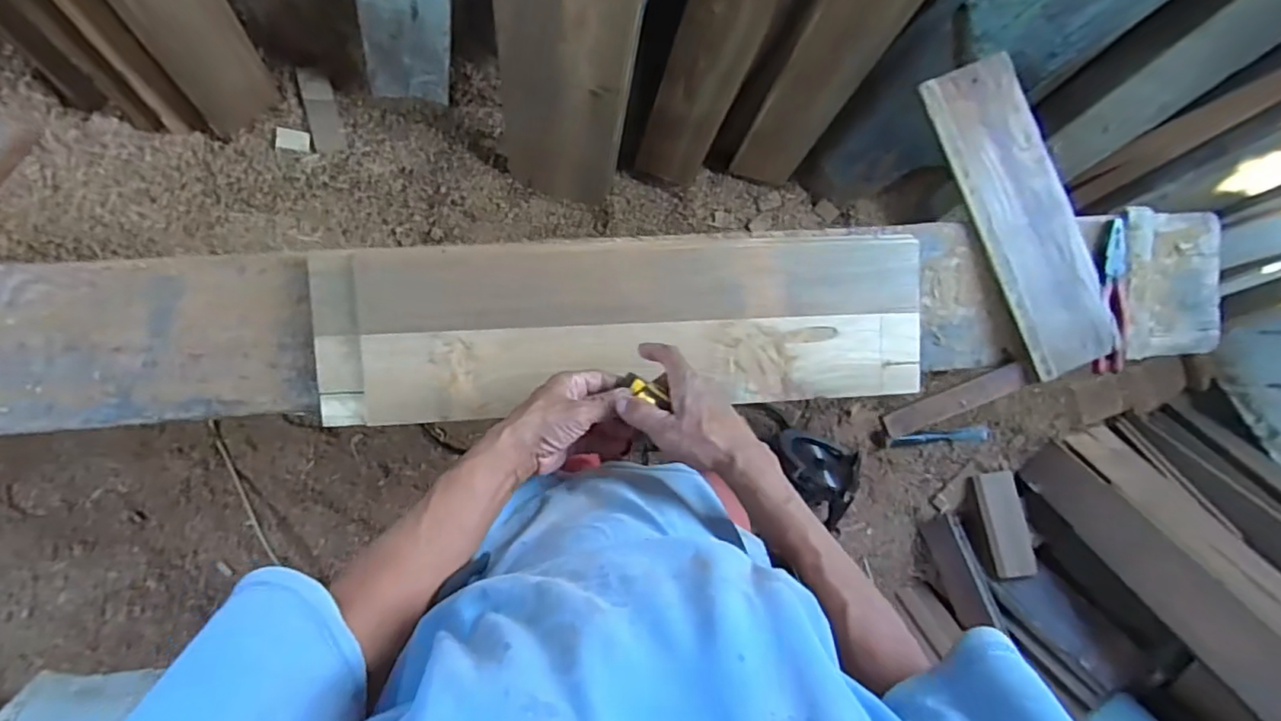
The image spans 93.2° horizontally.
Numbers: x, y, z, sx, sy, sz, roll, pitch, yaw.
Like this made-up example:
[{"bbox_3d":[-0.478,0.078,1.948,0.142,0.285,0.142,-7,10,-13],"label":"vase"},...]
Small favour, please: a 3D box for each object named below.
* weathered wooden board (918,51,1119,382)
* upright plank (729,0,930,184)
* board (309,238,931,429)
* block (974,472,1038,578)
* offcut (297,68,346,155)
[{"bbox_3d":[0.476,-0.177,0.753,0.119,0.022,0.394,-22,92,2],"label":"weathered wooden board"},{"bbox_3d":[0.282,-0.438,0.903,0.131,0.644,0.041,19,74,-3],"label":"upright plank"},{"bbox_3d":[-0.007,-0.039,0.686,0.677,0.032,0.187,-3,98,-5],"label":"board"},{"bbox_3d":[0.806,0.362,1.336,0.080,0.020,0.225,-14,78,28],"label":"block"},{"bbox_3d":[-0.530,-0.416,1.008,0.045,0.011,0.148,-14,87,-27],"label":"offcut"}]

